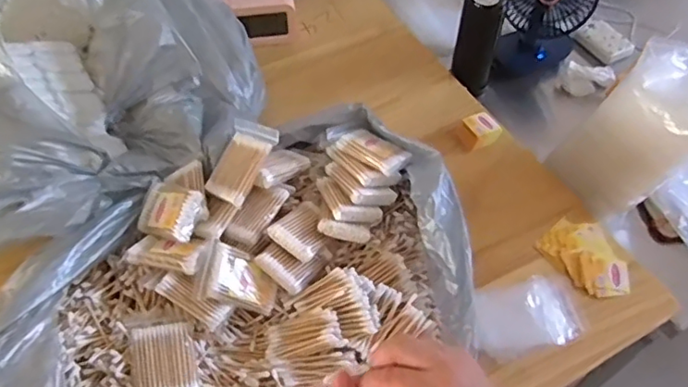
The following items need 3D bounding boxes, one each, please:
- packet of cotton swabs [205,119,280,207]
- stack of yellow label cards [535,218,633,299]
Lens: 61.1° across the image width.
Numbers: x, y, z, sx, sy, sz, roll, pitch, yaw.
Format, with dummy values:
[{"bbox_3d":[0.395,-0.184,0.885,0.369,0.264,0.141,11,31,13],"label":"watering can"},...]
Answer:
[{"bbox_3d":[-0.115,-0.037,0.633,0.068,0.012,0.088,26,83,33],"label":"packet of cotton swabs"},{"bbox_3d":[0.304,0.078,0.726,0.113,0.017,0.081,37,62,25],"label":"stack of yellow label cards"}]

